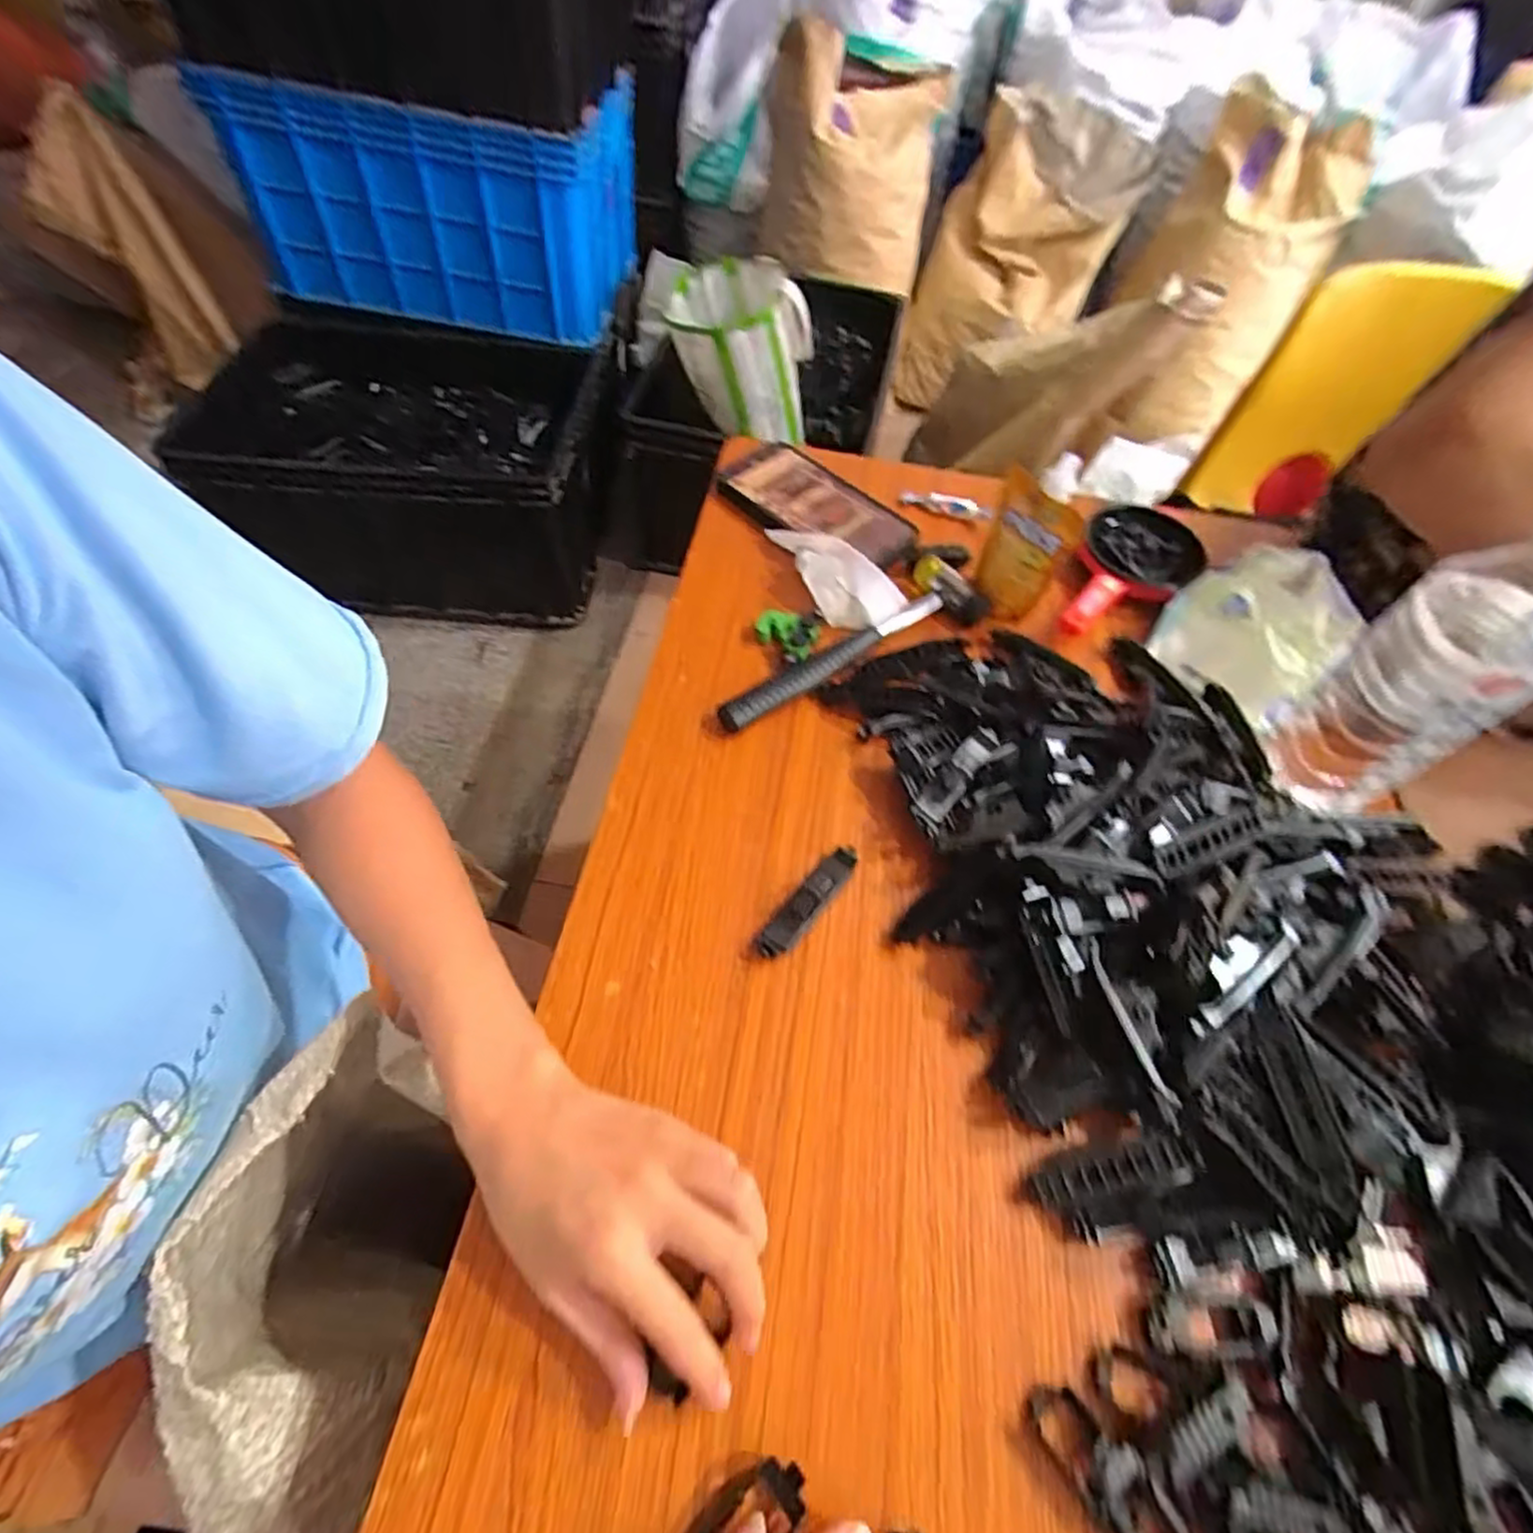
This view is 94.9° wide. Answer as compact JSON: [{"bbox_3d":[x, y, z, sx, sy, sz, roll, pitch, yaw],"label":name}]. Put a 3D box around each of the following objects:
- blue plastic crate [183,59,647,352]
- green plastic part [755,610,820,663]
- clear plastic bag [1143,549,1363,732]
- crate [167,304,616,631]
[{"bbox_3d":[-0.561,-1.040,1.278,0.580,0.318,0.401,12,57,2],"label":"blue plastic crate"},{"bbox_3d":[0.013,-0.089,0.483,0.041,0.016,0.035,22,58,8],"label":"green plastic part"},{"bbox_3d":[0.343,-0.104,0.485,0.134,0.051,0.102,-38,67,-25],"label":"clear plastic bag"},{"bbox_3d":[-0.635,-0.559,1.336,0.628,0.306,0.464,10,57,1],"label":"crate"}]

